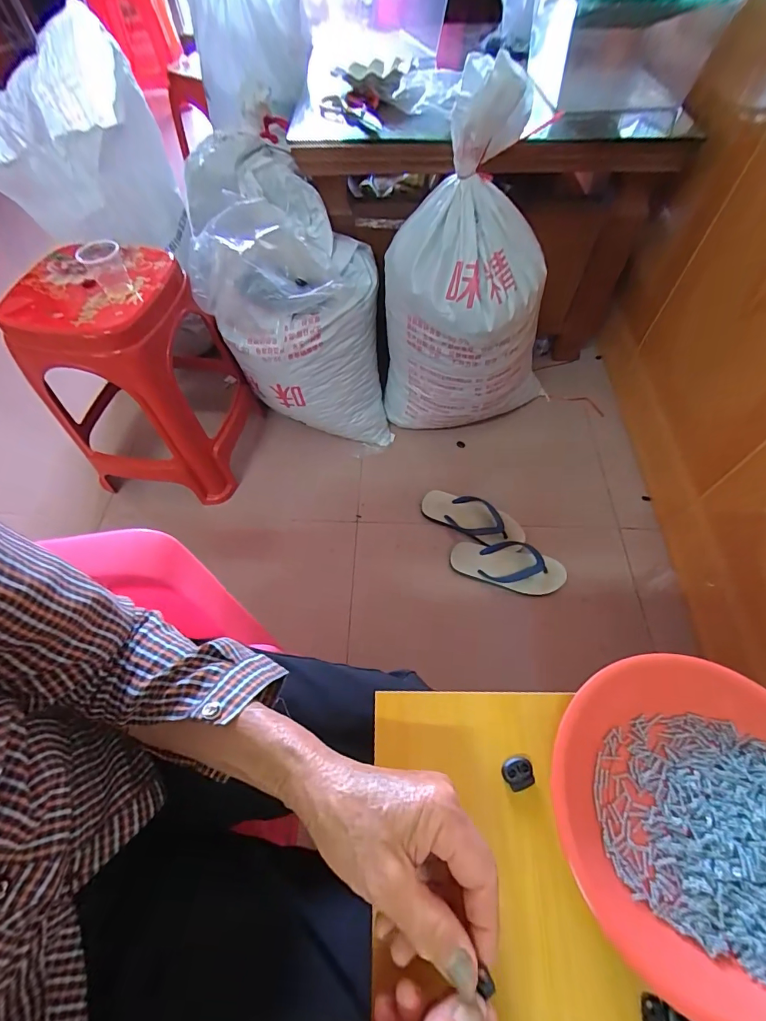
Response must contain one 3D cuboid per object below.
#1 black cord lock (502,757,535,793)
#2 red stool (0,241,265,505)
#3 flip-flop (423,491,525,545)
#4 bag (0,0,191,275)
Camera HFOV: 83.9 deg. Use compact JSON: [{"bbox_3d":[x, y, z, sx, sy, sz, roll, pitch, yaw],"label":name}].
[{"bbox_3d":[0.097,0.188,0.304,0.021,0.004,0.020,-25,62,-13],"label":"black cord lock"},{"bbox_3d":[-0.488,-0.271,0.926,0.286,0.467,0.336,9,60,6],"label":"red stool"},{"bbox_3d":[0.203,0.013,0.969,0.232,0.049,0.099,29,64,17],"label":"flip-flop"},{"bbox_3d":[-0.599,-0.709,0.851,0.309,0.305,0.287,-16,60,-8],"label":"bag"}]

